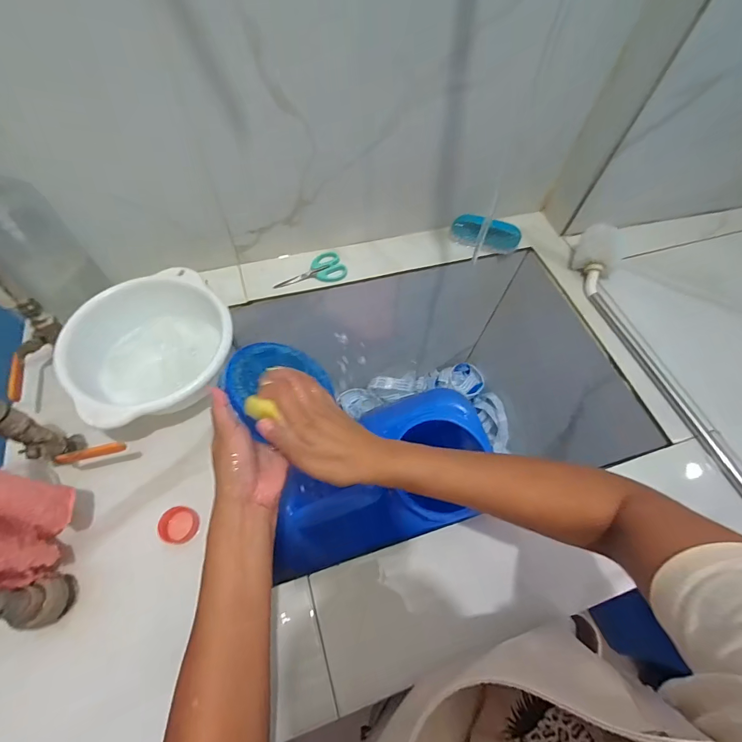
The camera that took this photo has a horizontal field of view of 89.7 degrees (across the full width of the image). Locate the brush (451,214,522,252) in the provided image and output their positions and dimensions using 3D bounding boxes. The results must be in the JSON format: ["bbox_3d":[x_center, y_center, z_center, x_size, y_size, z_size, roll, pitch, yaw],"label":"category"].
[{"bbox_3d":[0.210,-0.251,0.678,0.124,0.042,0.051,22,62,8],"label":"brush"}]

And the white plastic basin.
[{"bbox_3d":[-0.281,-0.023,0.498,0.200,0.078,0.186,-37,70,-21],"label":"white plastic basin"}]

